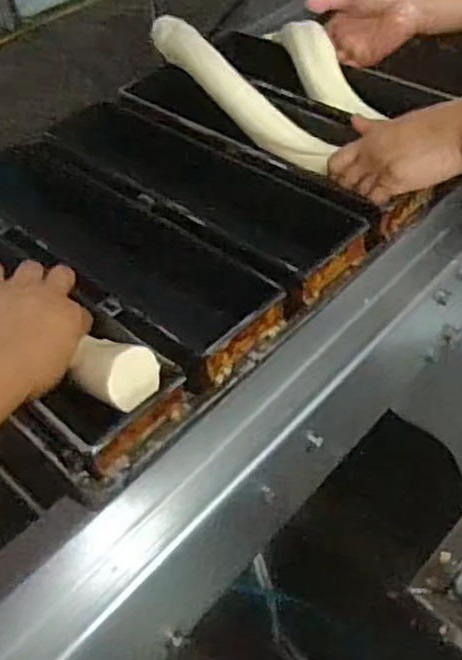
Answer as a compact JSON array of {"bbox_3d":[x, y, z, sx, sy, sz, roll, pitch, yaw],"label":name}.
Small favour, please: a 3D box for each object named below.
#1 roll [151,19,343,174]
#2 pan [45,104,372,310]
[{"bbox_3d":[0.000,-0.277,0.756,0.048,0.057,0.316,-29,52,-21],"label":"roll"},{"bbox_3d":[-0.041,-0.136,0.675,0.128,0.090,0.383,-37,55,-26],"label":"pan"}]

